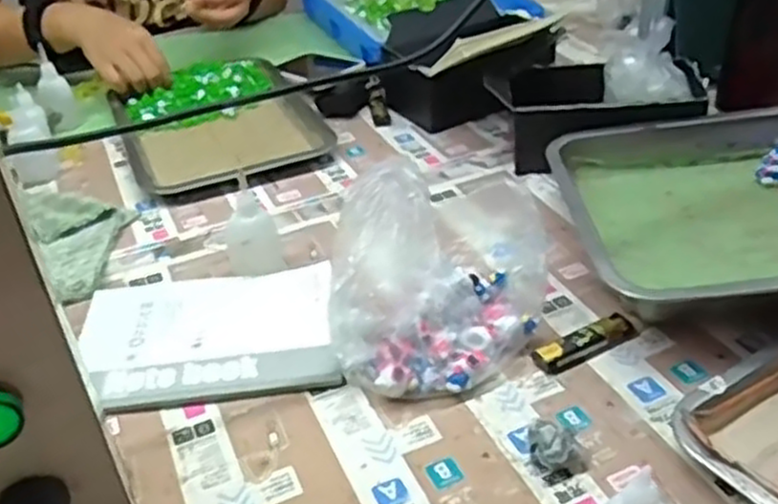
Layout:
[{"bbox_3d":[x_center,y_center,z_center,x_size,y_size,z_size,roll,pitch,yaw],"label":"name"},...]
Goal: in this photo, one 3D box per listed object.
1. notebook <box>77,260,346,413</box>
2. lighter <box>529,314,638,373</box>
[{"bbox_3d":[-0.139,0.058,0.589,0.187,0.014,0.150,-8,36,-6],"label":"notebook"},{"bbox_3d":[0.142,0.065,0.550,0.079,0.014,0.021,-20,38,-21],"label":"lighter"}]

